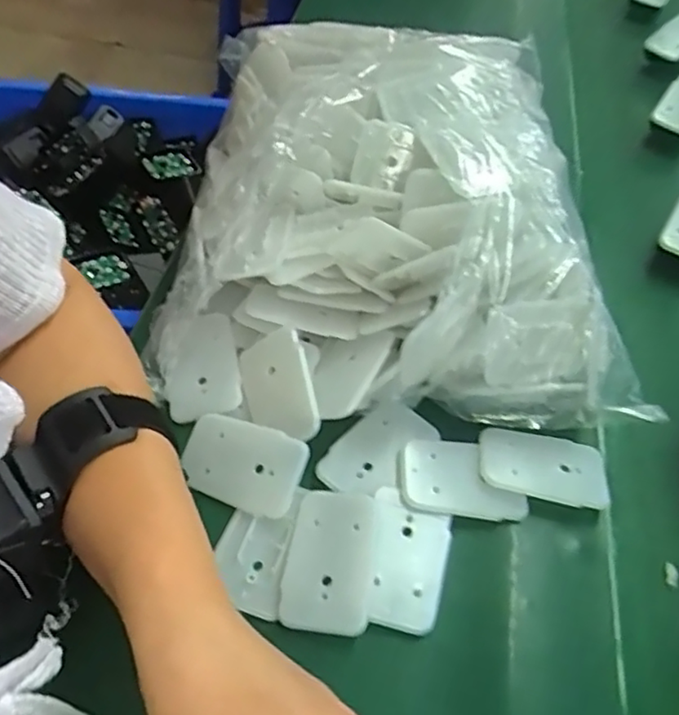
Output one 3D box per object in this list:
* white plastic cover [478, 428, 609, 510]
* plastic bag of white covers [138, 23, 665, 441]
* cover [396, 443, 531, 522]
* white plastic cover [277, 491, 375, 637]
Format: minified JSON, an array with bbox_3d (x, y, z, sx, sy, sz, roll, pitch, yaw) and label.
[{"bbox_3d":[0.110,0.061,0.342,0.066,0.012,0.039,15,53,8],"label":"white plastic cover"},{"bbox_3d":[0.022,-0.096,0.403,0.268,0.120,0.283,1,53,-3],"label":"plastic bag of white covers"},{"bbox_3d":[0.066,0.066,0.338,0.066,0.007,0.041,5,52,0],"label":"cover"},{"bbox_3d":[-0.005,0.098,0.310,0.042,0.008,0.068,6,52,1],"label":"white plastic cover"}]

